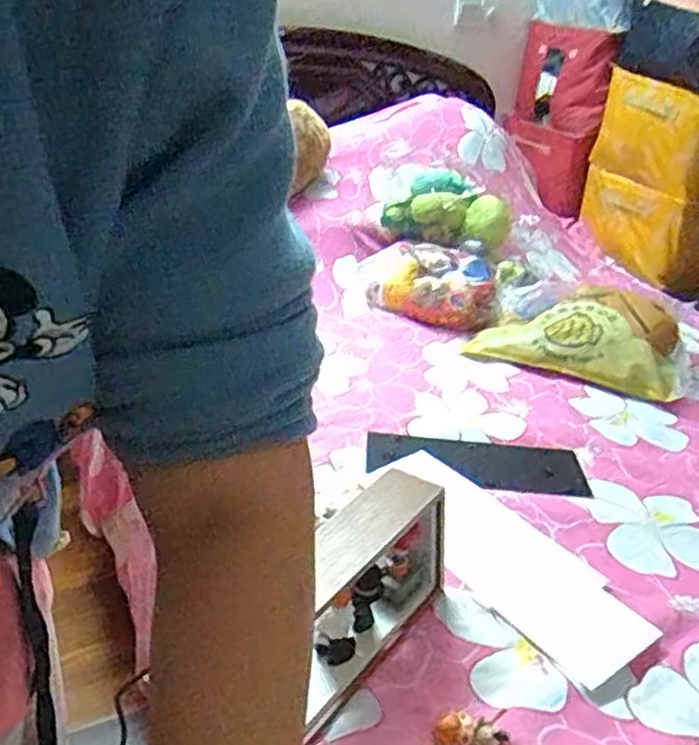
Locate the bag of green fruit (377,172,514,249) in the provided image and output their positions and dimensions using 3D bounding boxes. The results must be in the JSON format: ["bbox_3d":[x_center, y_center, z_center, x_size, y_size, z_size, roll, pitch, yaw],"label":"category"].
[{"bbox_3d":[0.250,-0.397,1.802,0.301,0.169,0.149,16,30,18],"label":"bag of green fruit"}]

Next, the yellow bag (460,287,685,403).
[{"bbox_3d":[0.484,-0.081,1.500,0.433,0.137,0.240,15,30,18],"label":"yellow bag"}]

